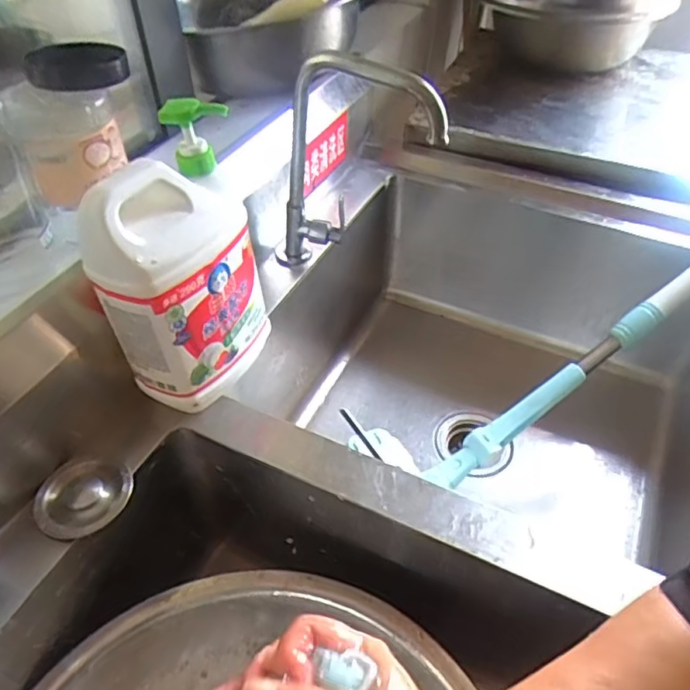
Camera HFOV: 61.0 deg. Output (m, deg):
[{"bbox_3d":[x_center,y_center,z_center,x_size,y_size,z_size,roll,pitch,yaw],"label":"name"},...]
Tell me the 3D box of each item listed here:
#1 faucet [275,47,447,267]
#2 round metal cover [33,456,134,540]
[{"bbox_3d":[0.006,-0.179,0.647,0.201,0.279,0.043,29,52,25],"label":"faucet"},{"bbox_3d":[-0.235,0.137,0.528,0.068,0.011,0.076,33,75,-19],"label":"round metal cover"}]

